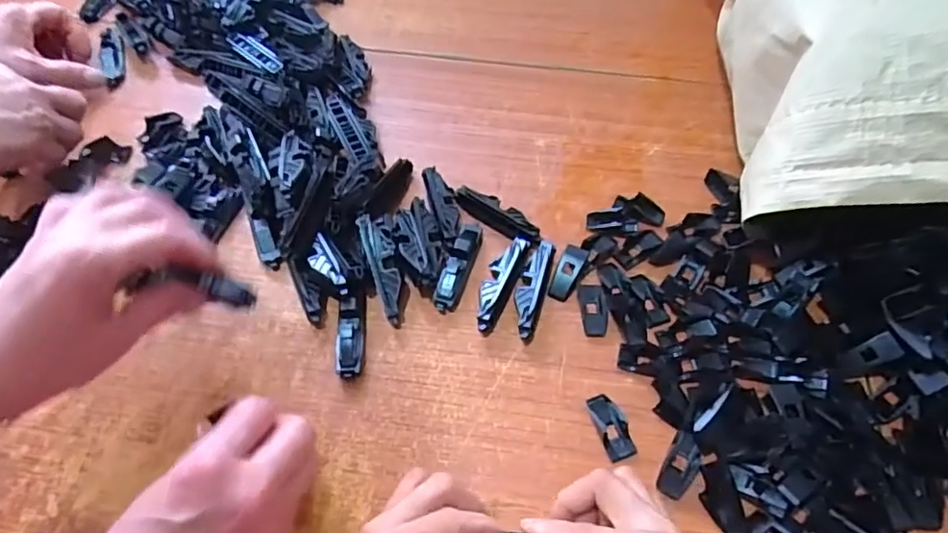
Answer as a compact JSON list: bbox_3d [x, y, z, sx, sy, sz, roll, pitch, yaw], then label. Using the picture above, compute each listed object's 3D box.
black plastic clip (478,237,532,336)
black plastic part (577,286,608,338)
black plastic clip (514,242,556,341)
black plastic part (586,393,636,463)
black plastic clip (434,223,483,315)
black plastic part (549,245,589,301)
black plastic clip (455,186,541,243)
[{"bbox_3d":[0.020,0.012,0.428,0.023,0.018,0.081,17,58,11],"label":"black plastic clip"},{"bbox_3d":[0.088,0.031,0.421,0.019,0.008,0.041,-3,57,-2],"label":"black plastic part"},{"bbox_3d":[0.043,0.016,0.426,0.019,0.017,0.080,15,58,9],"label":"black plastic clip"},{"bbox_3d":[0.089,0.103,0.371,0.021,0.009,0.042,-20,59,-13],"label":"black plastic part"},{"bbox_3d":[-0.012,-0.003,0.438,0.019,0.018,0.078,16,58,10],"label":"black plastic clip"},{"bbox_3d":[0.070,0.004,0.431,0.017,0.006,0.044,23,75,12],"label":"black plastic part"},{"bbox_3d":[0.020,-0.042,0.464,0.079,0.014,0.022,37,64,21],"label":"black plastic clip"}]

